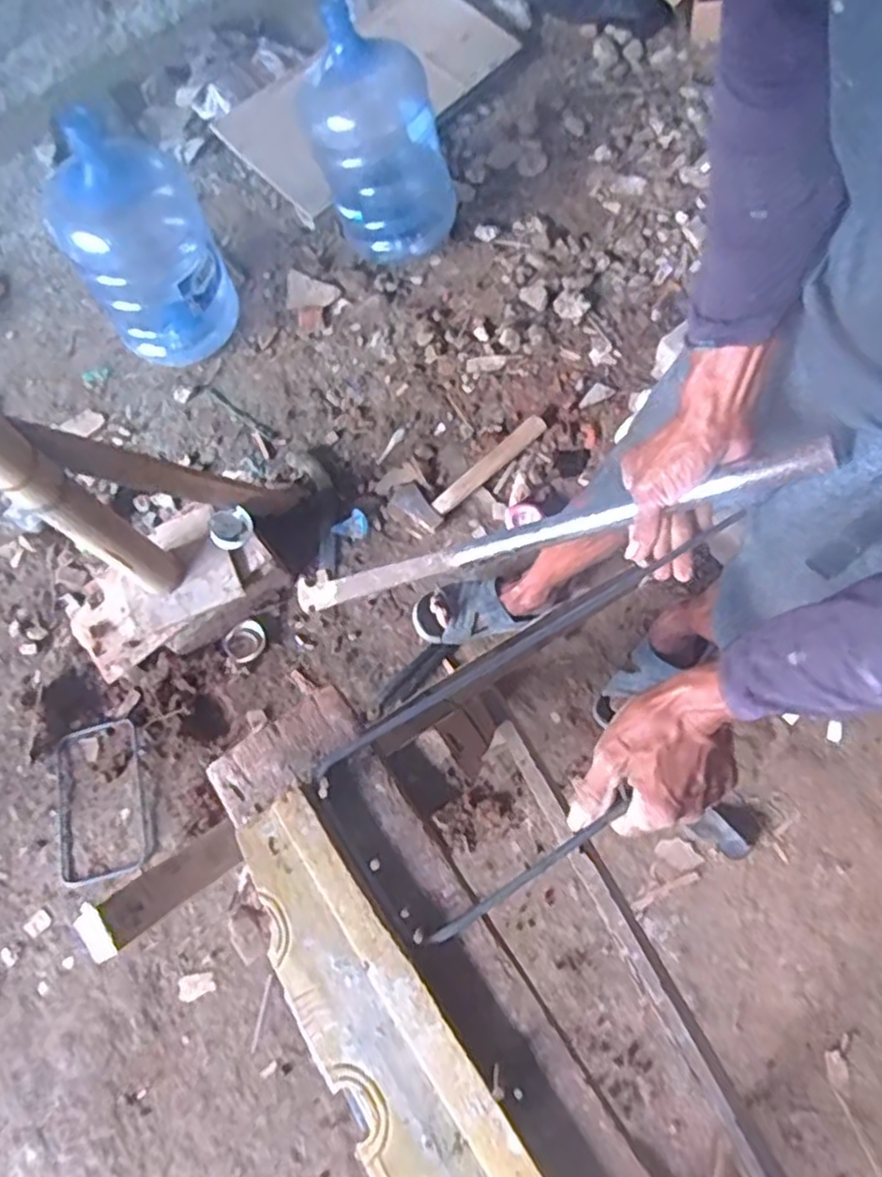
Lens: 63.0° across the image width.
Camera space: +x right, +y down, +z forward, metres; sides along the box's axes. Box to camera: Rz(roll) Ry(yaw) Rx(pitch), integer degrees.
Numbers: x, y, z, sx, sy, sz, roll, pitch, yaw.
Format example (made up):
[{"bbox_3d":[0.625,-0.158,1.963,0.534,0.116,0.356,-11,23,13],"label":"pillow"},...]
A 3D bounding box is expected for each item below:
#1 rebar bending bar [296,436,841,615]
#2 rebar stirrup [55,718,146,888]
[{"bbox_3d":[0.054,-0.042,0.677,0.572,0.022,0.029,-14,60,39],"label":"rebar bending bar"},{"bbox_3d":[-0.590,0.365,1.243,0.155,0.019,0.261,-18,69,2],"label":"rebar stirrup"}]

